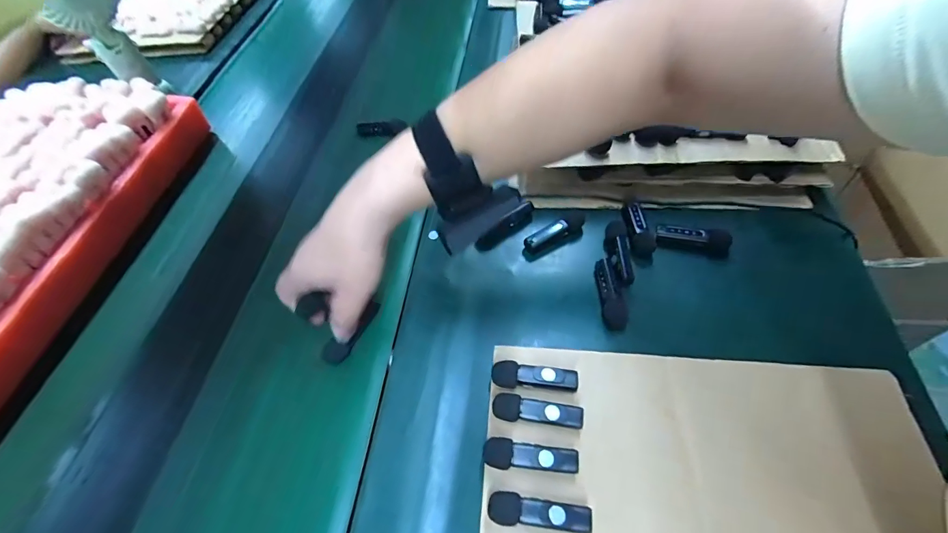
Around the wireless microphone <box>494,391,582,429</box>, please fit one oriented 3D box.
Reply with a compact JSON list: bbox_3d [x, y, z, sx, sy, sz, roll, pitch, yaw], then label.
[{"bbox_3d":[0.046,0.105,0.302,0.064,0.011,0.019,6,55,12],"label":"wireless microphone"}]

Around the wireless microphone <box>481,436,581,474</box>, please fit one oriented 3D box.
[{"bbox_3d":[0.039,0.130,0.284,0.063,0.010,0.020,5,55,11],"label":"wireless microphone"}]

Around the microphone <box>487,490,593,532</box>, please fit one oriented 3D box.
[{"bbox_3d":[0.042,0.156,0.267,0.065,0.010,0.019,1,54,8],"label":"microphone"}]

